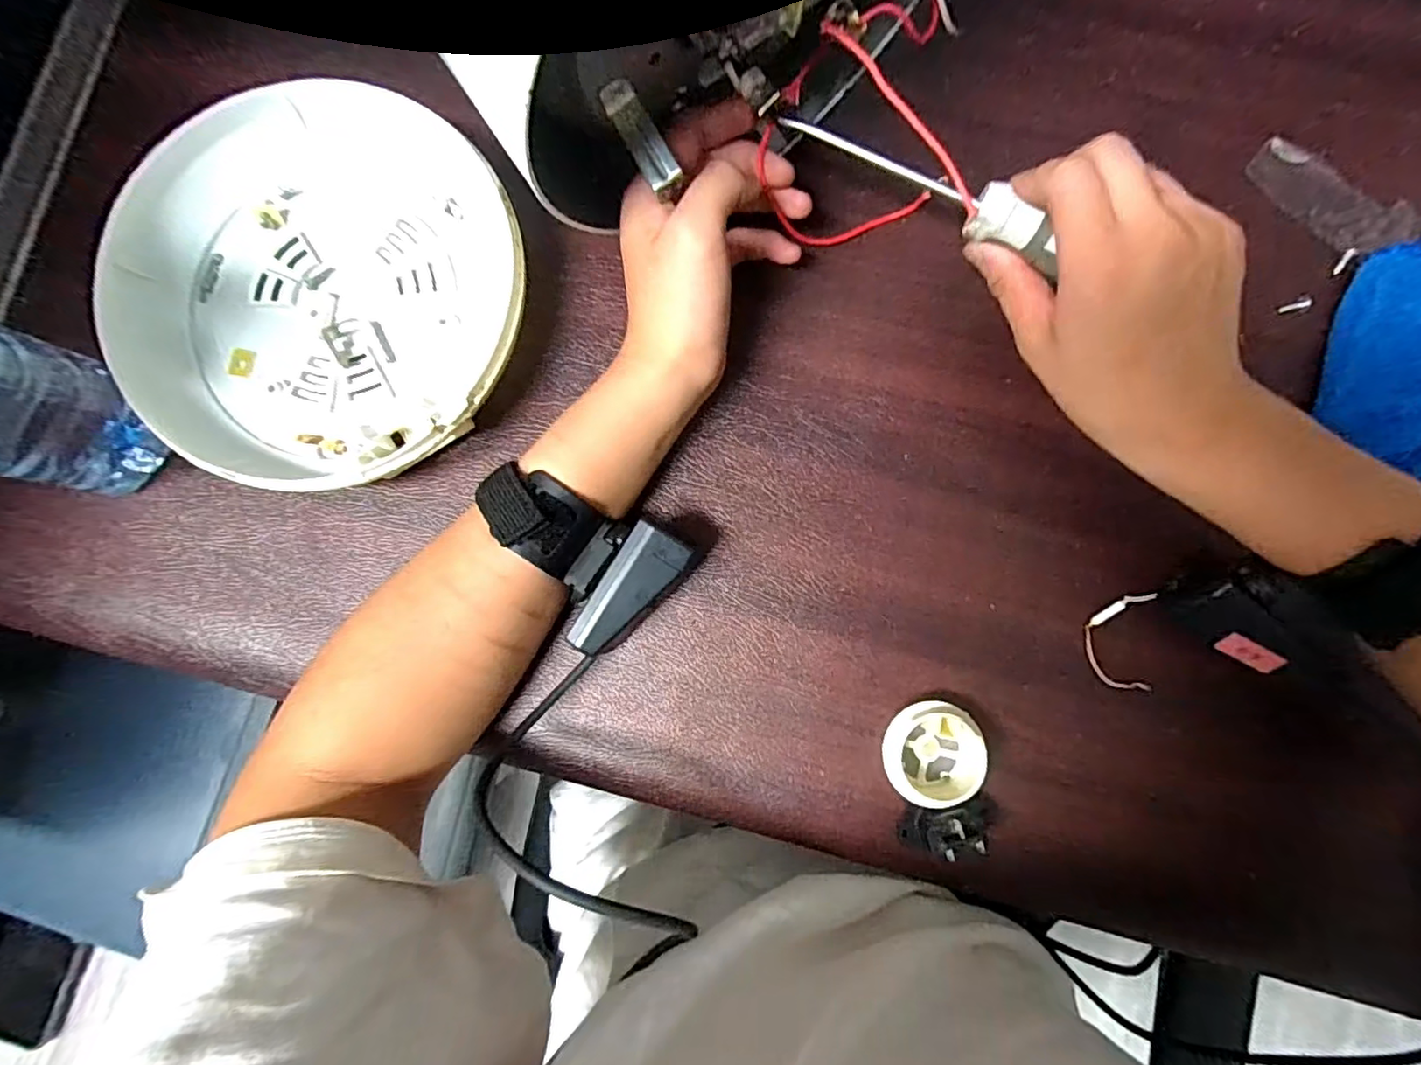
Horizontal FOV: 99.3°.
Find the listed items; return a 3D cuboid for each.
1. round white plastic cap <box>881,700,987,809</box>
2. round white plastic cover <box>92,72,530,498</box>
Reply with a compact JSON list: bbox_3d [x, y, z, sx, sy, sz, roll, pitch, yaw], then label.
[{"bbox_3d":[0.106,0.105,0.292,0.048,0.020,0.045,0,85,1],"label":"round white plastic cap"},{"bbox_3d":[-0.200,-0.130,0.316,0.201,0.038,0.216,0,85,1],"label":"round white plastic cover"}]

